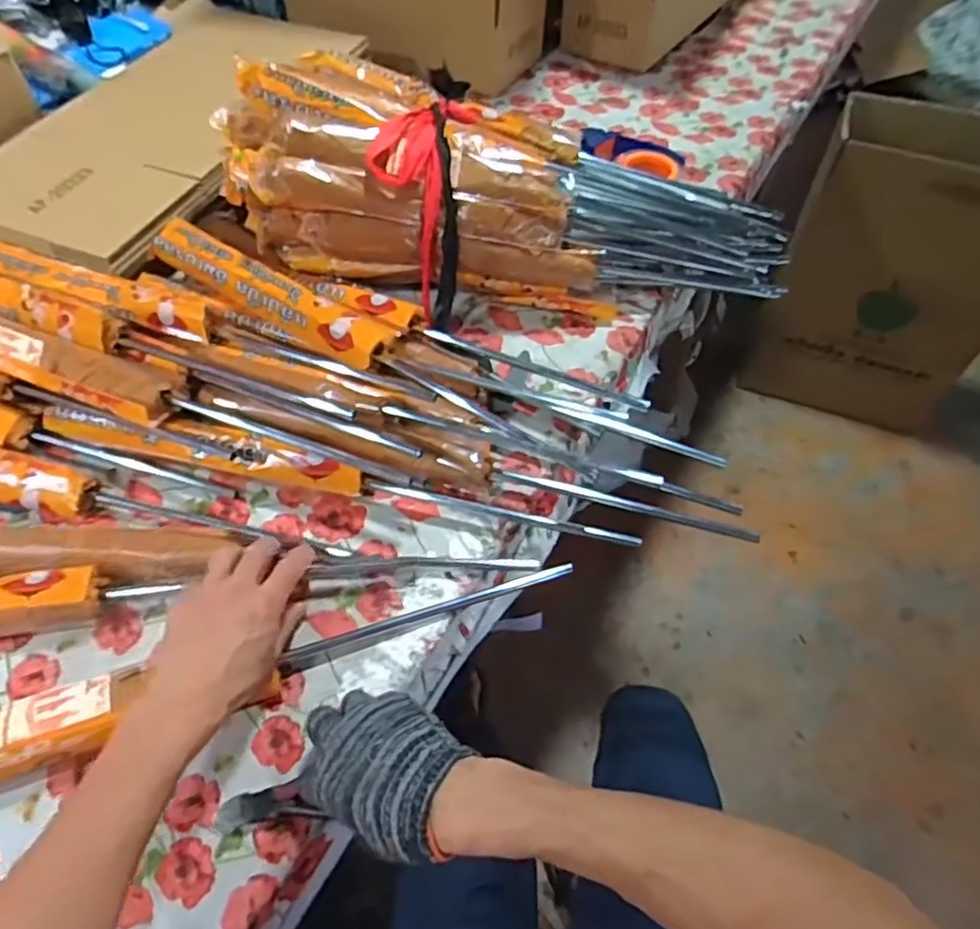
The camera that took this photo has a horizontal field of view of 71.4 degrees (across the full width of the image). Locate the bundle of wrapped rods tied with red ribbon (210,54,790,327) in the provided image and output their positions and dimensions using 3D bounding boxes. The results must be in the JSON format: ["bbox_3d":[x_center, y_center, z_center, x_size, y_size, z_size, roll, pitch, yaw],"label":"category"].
[{"bbox_3d":[0.026,-0.281,0.756,0.612,0.206,0.205,6,54,3],"label":"bundle of wrapped rods tied with red ribbon"}]

